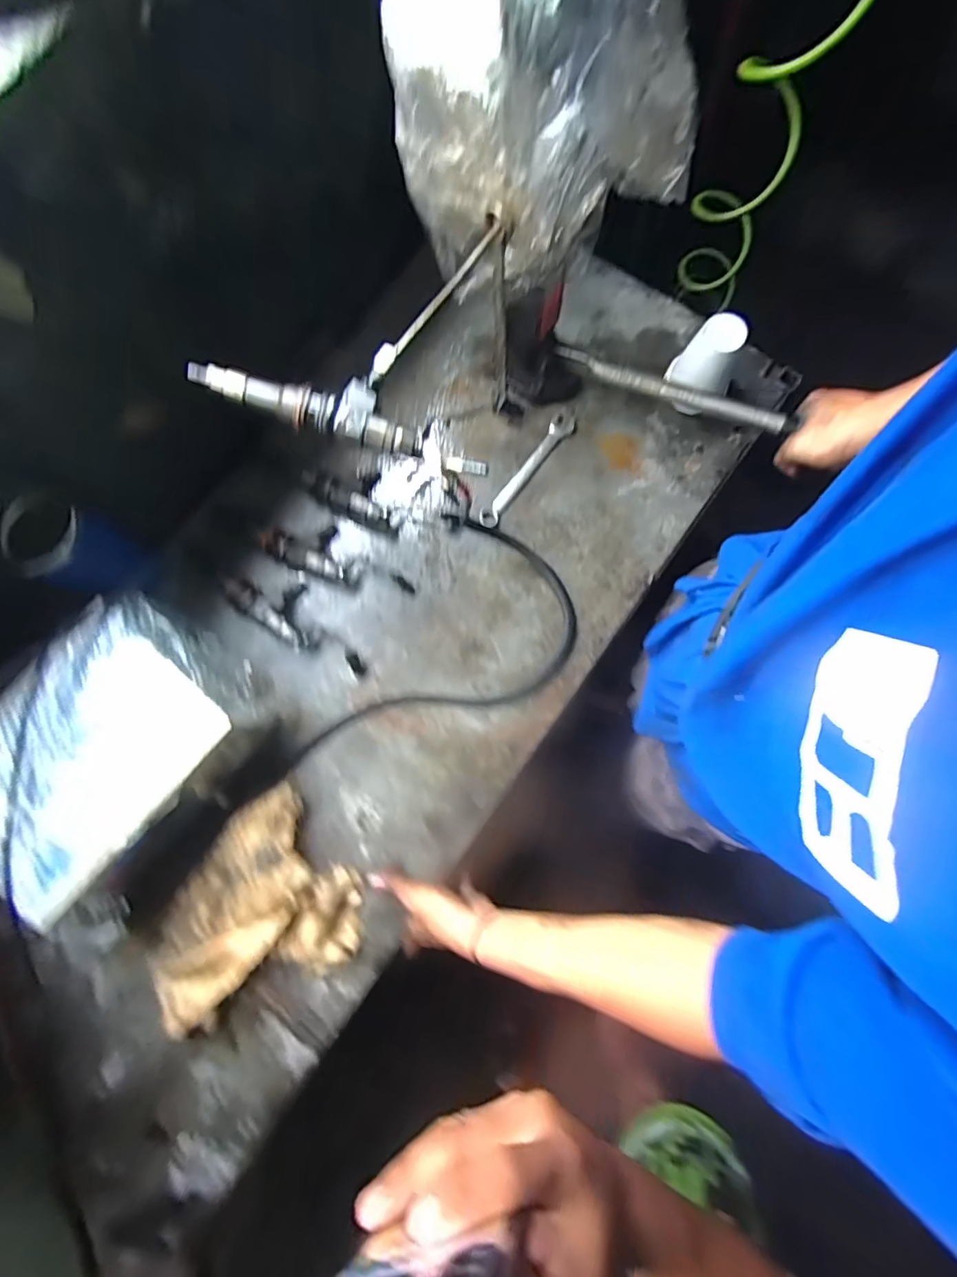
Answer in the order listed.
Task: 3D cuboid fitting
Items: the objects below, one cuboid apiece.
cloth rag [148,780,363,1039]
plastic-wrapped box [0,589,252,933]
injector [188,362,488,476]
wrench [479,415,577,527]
[{"bbox_3d":[-0.243,0.298,0.558,0.218,0.040,0.184,-40,81,-7],"label":"cloth rag"},{"bbox_3d":[-0.373,0.115,0.554,0.197,0.112,0.269,37,81,7],"label":"plastic-wrapped box"},{"bbox_3d":[-0.114,-0.185,0.428,0.249,0.024,0.043,20,80,4],"label":"injector"},{"bbox_3d":[0.061,-0.210,0.655,0.025,0.006,0.180,38,81,7],"label":"wrench"}]

